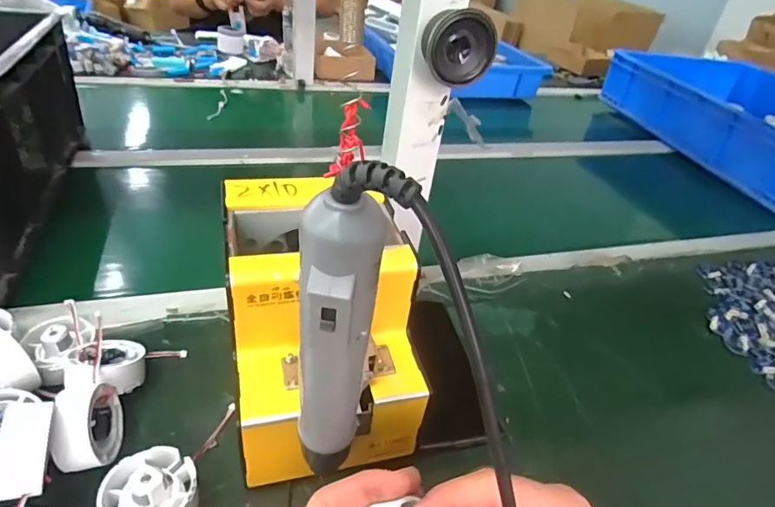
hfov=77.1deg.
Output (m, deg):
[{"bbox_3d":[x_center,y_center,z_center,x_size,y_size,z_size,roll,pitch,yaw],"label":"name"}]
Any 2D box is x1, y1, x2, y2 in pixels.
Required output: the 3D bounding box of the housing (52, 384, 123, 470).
[{"bbox_3d":[-0.203,0.119,0.331,0.029,0.047,0.056,-2,37,-14],"label":"housing"}]

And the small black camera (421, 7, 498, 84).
[{"bbox_3d":[0.054,-0.154,0.360,0.054,0.047,0.028,6,36,-4],"label":"small black camera"}]

